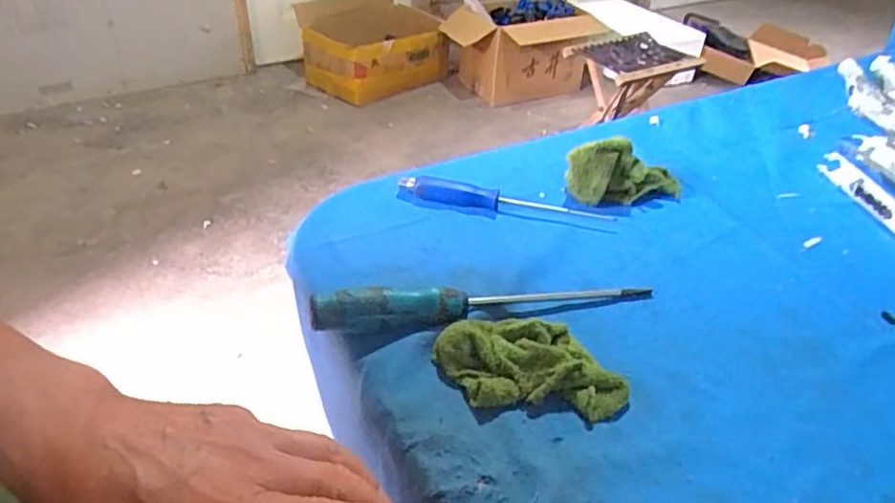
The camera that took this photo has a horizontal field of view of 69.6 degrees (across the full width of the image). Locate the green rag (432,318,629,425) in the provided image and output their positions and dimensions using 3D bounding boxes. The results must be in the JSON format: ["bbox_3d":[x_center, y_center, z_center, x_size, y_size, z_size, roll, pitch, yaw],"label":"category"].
[{"bbox_3d":[0.052,0.070,0.410,0.119,0.030,0.062,7,37,5],"label":"green rag"}]

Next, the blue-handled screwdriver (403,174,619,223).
[{"bbox_3d":[0.051,-0.046,0.575,0.190,0.017,0.021,9,37,8],"label":"blue-handled screwdriver"}]

